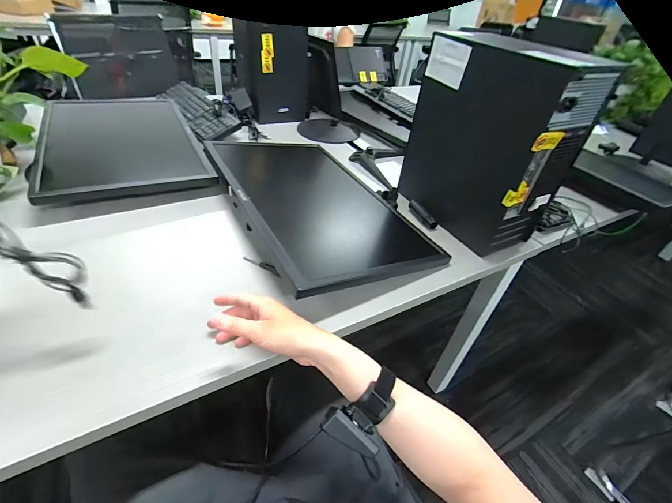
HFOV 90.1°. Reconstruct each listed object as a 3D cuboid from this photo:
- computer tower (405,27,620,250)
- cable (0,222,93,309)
[{"bbox_3d":[0.305,-0.216,0.686,0.151,0.348,0.285,-15,45,-25],"label":"computer tower"},{"bbox_3d":[-0.340,0.012,0.391,0.014,0.135,0.041,-10,44,43],"label":"cable"}]

